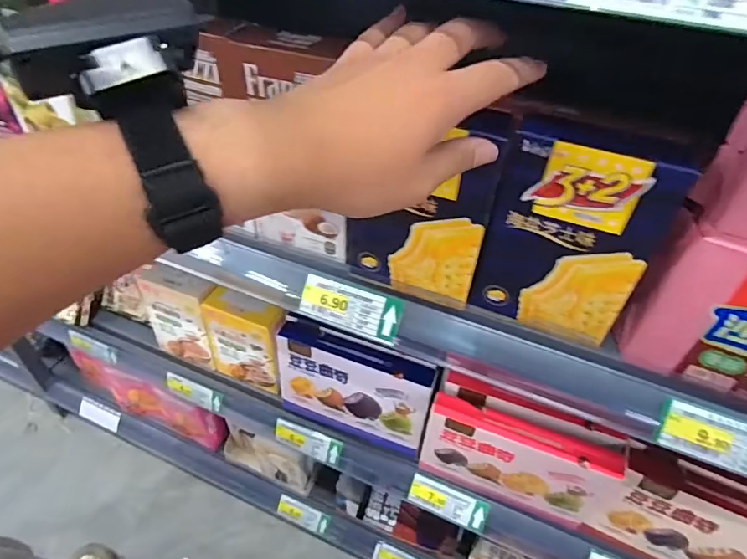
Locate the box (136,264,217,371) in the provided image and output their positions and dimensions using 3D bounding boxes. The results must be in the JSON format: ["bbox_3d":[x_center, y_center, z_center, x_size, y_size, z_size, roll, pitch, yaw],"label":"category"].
[{"bbox_3d":[-0.252,0.050,0.637,0.094,0.143,0.037,20,45,17],"label":"box"}]

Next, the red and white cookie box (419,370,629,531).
[{"bbox_3d":[0.152,0.187,0.507,0.185,0.130,0.058,17,44,14],"label":"red and white cookie box"}]

